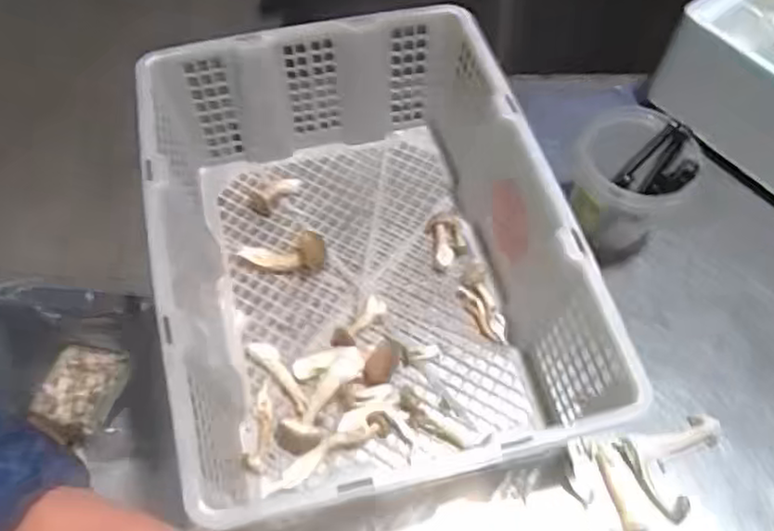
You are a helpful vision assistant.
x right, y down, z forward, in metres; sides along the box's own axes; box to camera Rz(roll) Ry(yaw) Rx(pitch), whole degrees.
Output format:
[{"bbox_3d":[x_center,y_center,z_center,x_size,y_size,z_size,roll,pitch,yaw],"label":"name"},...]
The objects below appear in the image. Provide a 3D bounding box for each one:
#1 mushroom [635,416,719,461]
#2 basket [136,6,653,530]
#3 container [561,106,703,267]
[{"bbox_3d":[0.282,0.168,0.655,0.081,0.019,0.029,-16,60,1],"label":"mushroom"},{"bbox_3d":[-0.024,-0.010,0.657,0.362,0.155,0.477,-11,59,-7],"label":"basket"},{"bbox_3d":[0.248,-0.074,0.724,0.110,0.140,0.114,0,59,0],"label":"container"}]

